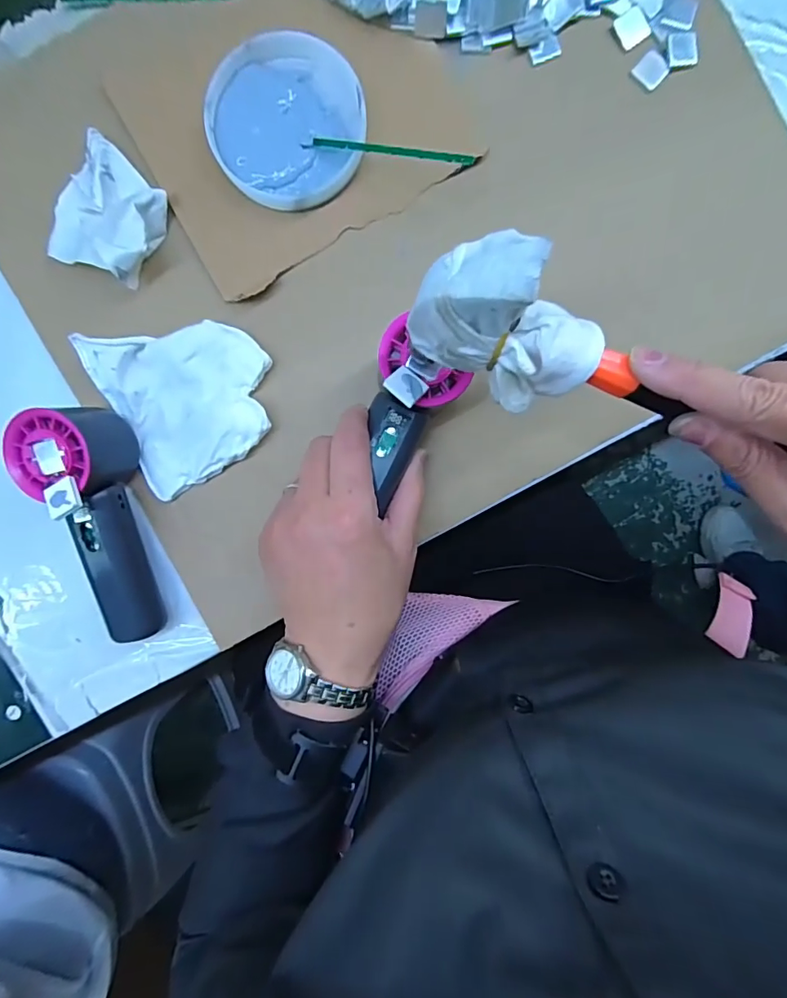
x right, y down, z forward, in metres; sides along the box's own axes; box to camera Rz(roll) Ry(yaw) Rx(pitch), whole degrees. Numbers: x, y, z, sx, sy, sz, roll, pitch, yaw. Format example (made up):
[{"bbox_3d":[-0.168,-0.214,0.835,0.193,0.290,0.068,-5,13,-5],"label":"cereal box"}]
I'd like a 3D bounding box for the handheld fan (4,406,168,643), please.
[{"bbox_3d":[-0.197,0.019,0.315,0.050,0.058,0.154,-9,94,1],"label":"handheld fan"}]

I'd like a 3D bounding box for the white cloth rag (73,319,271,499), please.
[{"bbox_3d":[-0.135,-0.069,0.326,0.106,0.022,0.106,-22,94,2],"label":"white cloth rag"}]

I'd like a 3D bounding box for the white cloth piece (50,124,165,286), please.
[{"bbox_3d":[-0.186,-0.189,0.312,0.072,0.031,0.082,20,94,-2],"label":"white cloth piece"}]

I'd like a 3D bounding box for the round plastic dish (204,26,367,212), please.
[{"bbox_3d":[-0.068,-0.244,0.315,0.097,0.015,0.102,0,94,0],"label":"round plastic dish"}]

